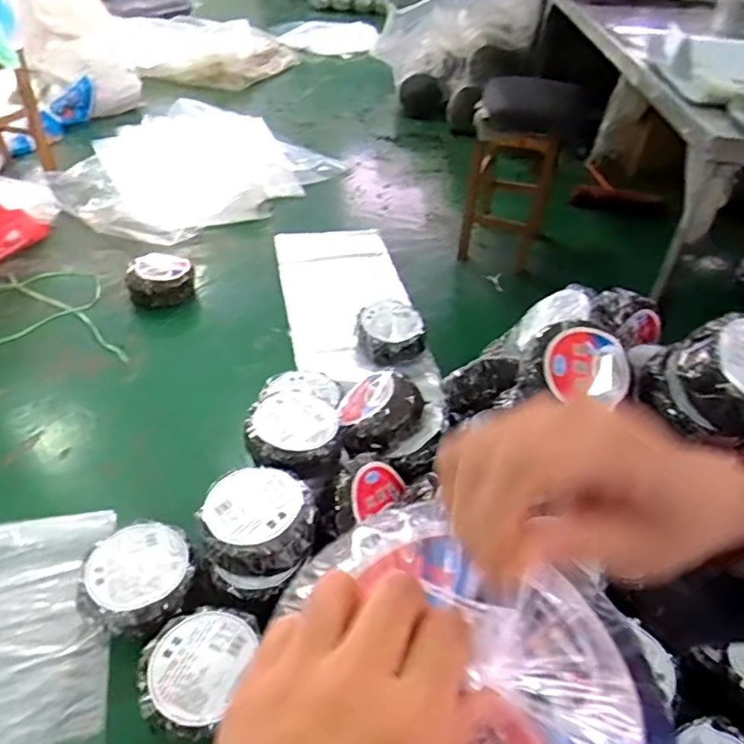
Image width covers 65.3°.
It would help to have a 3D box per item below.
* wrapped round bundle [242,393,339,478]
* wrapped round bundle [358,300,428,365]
[{"bbox_3d":[-0.143,0.113,1.093,0.185,0.068,0.184,-24,50,-29],"label":"wrapped round bundle"},{"bbox_3d":[0.040,-0.099,1.511,0.169,0.109,0.172,2,42,-2],"label":"wrapped round bundle"}]

